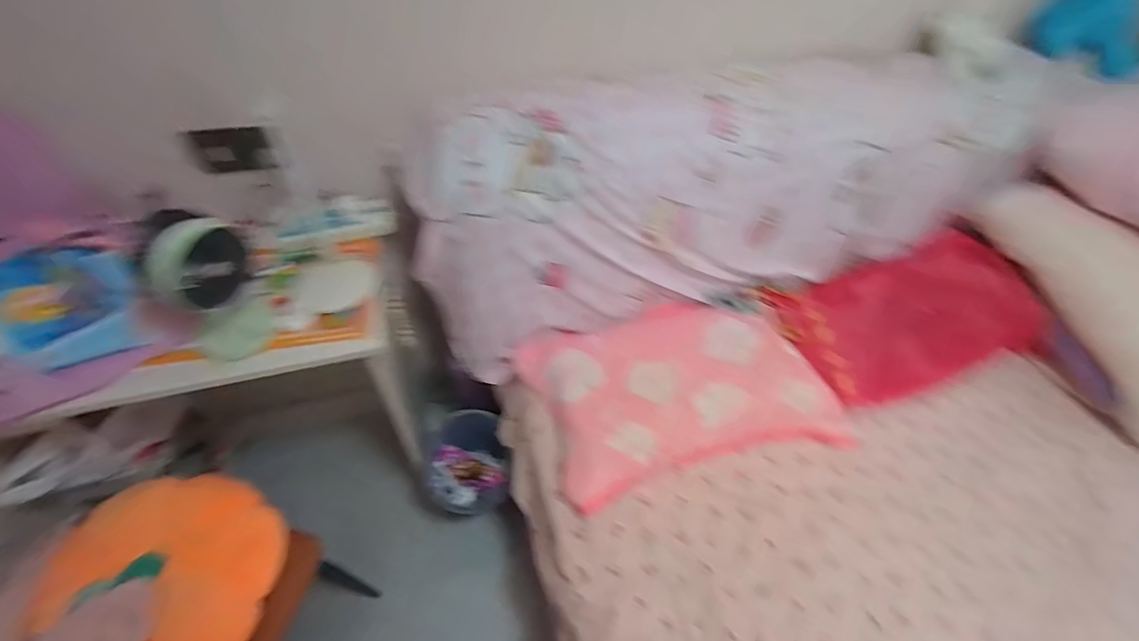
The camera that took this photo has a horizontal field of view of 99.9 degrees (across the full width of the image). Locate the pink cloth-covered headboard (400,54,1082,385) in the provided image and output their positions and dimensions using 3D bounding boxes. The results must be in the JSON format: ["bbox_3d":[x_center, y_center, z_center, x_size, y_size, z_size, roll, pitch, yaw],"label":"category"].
[{"bbox_3d":[0.397,-0.304,1.182,1.484,0.480,0.321,-14,51,-15],"label":"pink cloth-covered headboard"}]

